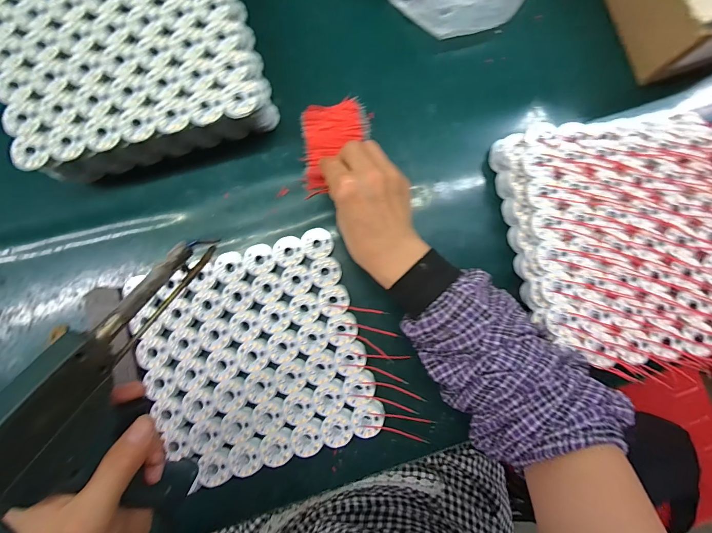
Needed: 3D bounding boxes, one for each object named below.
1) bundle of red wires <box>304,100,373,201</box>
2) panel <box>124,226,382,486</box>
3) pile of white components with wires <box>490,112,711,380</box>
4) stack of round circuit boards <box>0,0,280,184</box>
[{"bbox_3d":[-0.020,-0.131,0.375,0.070,0.019,0.101,-2,85,-2],"label":"bundle of red wires"},{"bbox_3d":[-0.099,0.090,0.351,0.206,0.014,0.208,-17,86,-3],"label":"panel"},{"bbox_3d":[0.292,-0.025,0.356,0.257,0.055,0.252,-6,86,-3],"label":"pile of white components with wires"},{"bbox_3d":[-0.220,-0.214,0.347,0.220,0.066,0.210,-18,86,-3],"label":"stack of round circuit boards"}]

